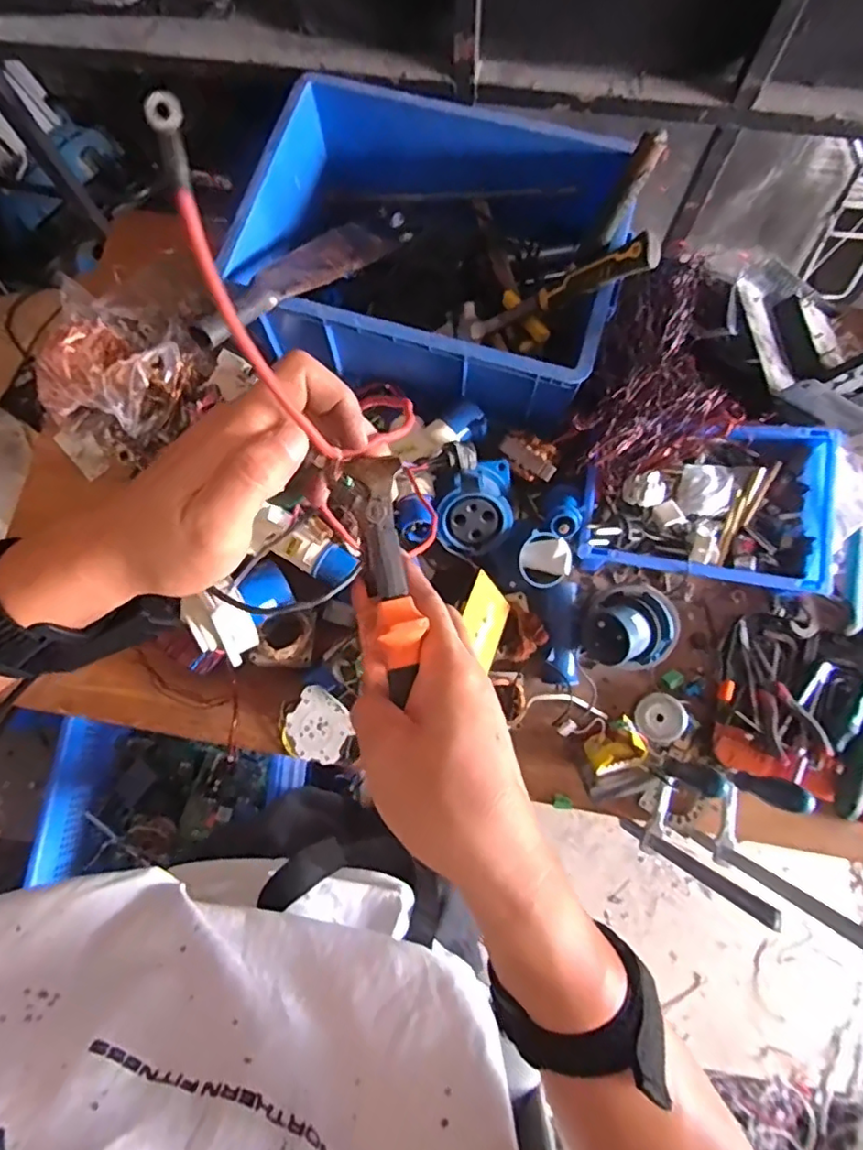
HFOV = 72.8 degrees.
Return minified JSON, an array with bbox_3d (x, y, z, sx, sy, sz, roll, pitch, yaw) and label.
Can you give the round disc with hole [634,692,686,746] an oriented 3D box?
[{"bbox_3d":[0.305,0.190,0.775,0.064,0.016,0.062,0,77,1],"label":"round disc with hole"}]

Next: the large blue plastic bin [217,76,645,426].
[{"bbox_3d":[0.015,-0.447,0.812,0.474,0.192,0.387,18,78,5],"label":"large blue plastic bin"}]

